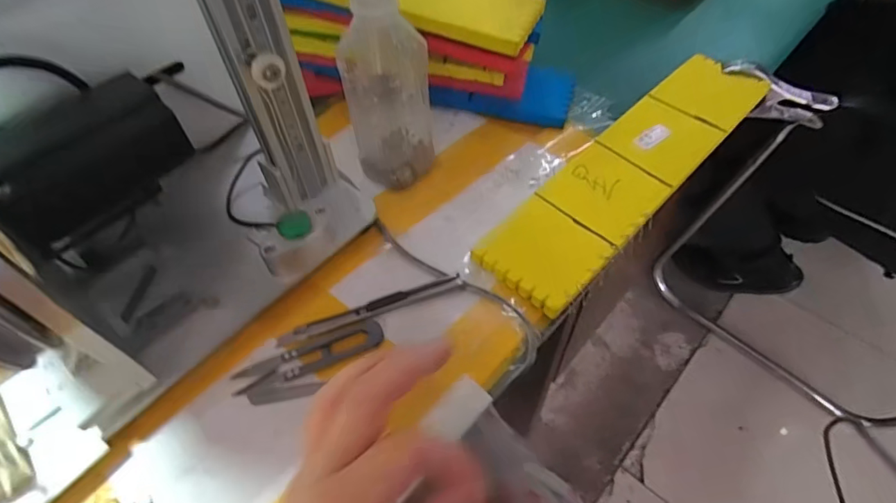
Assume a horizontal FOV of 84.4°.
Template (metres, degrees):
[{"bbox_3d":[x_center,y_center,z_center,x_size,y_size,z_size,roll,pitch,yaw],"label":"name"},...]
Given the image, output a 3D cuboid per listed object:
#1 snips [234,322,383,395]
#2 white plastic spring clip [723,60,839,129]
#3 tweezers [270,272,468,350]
[{"bbox_3d":[-0.093,0.070,0.332,0.100,0.006,0.021,-18,55,-10],"label":"snips"},{"bbox_3d":[0.315,-0.150,0.475,0.105,0.041,0.025,30,58,-2],"label":"white plastic spring clip"},{"bbox_3d":[-0.054,0.039,0.349,0.133,0.010,0.013,-18,55,-10],"label":"tweezers"}]

